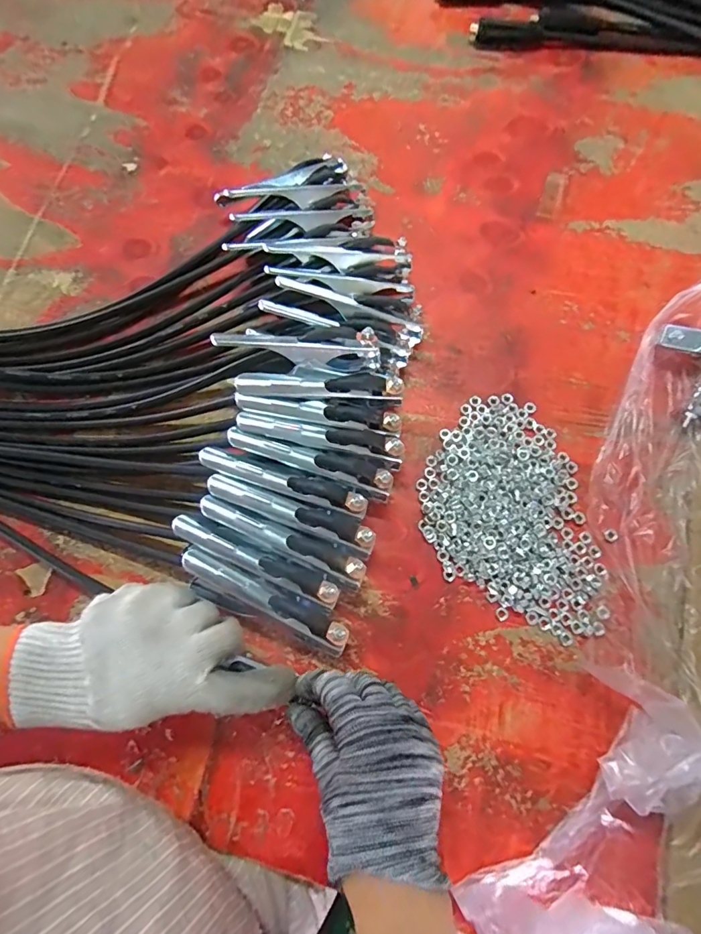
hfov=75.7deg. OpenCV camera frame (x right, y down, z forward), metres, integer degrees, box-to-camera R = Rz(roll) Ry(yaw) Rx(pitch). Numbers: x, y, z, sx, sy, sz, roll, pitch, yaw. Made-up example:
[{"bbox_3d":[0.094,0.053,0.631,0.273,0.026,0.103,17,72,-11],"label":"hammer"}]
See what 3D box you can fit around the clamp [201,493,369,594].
[{"bbox_3d":[-0.052,0.062,0.367,0.134,0.054,0.022,24,78,7],"label":"clamp"}]

